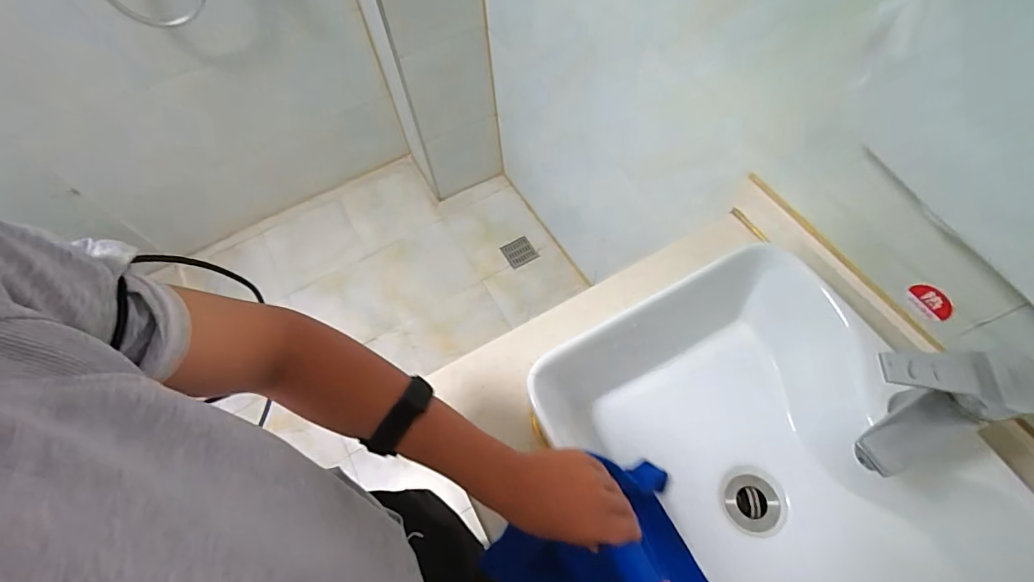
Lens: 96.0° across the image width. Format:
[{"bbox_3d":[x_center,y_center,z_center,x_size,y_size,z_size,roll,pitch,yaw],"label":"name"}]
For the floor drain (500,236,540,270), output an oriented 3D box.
[{"bbox_3d":[0.009,-0.132,1.608,0.103,0.011,0.100,-30,70,2],"label":"floor drain"}]

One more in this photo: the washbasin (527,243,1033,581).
[{"bbox_3d":[0.271,0.219,0.490,0.338,0.131,0.469,-26,64,-11],"label":"washbasin"}]

